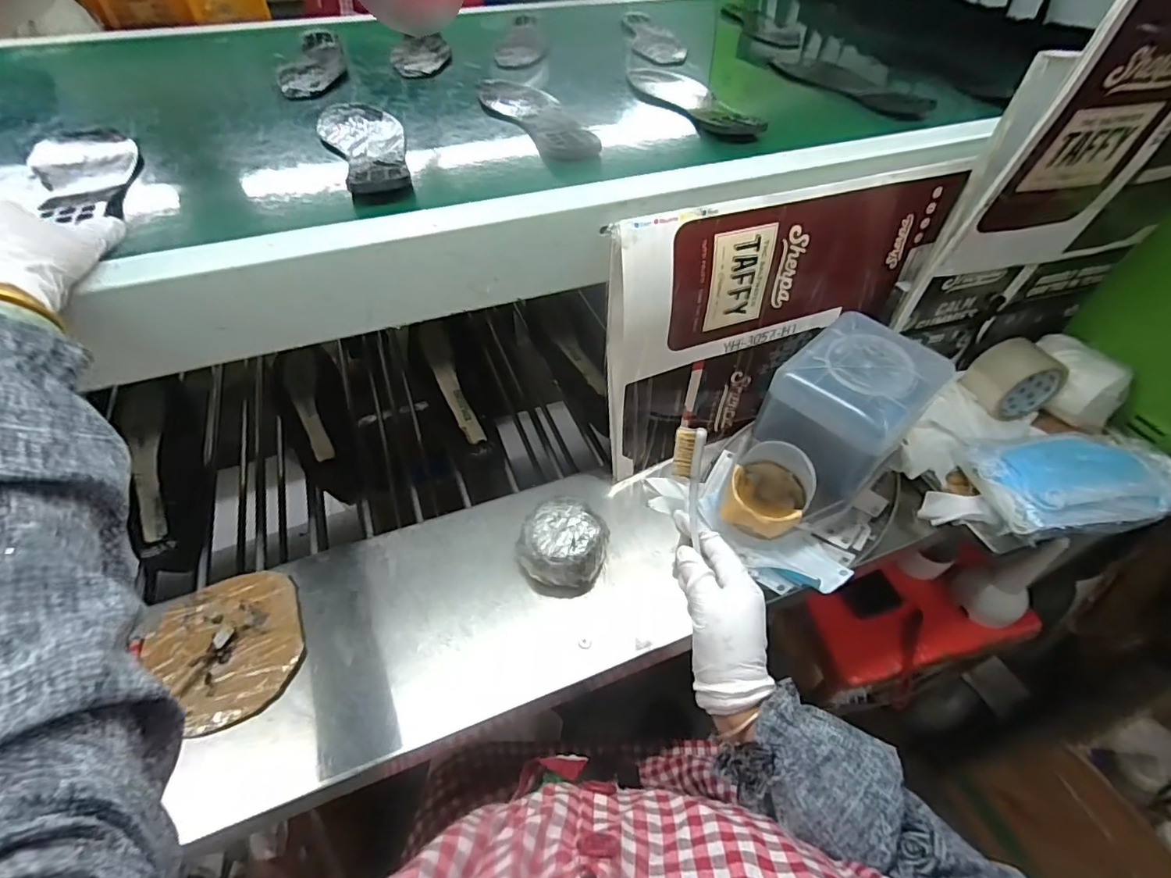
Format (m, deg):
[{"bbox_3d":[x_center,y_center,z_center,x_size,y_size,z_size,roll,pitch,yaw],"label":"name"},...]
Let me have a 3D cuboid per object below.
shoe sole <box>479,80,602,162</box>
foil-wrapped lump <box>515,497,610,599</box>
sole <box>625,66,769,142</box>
[{"bbox_3d":[-0.060,-0.377,0.603,0.081,0.014,0.267,-19,53,-15],"label":"shoe sole"},{"bbox_3d":[-0.023,0.121,0.574,0.086,0.066,0.086,0,50,0],"label":"foil-wrapped lump"},{"bbox_3d":[0.125,-0.425,0.646,0.091,0.020,0.267,-11,51,-9],"label":"sole"}]

